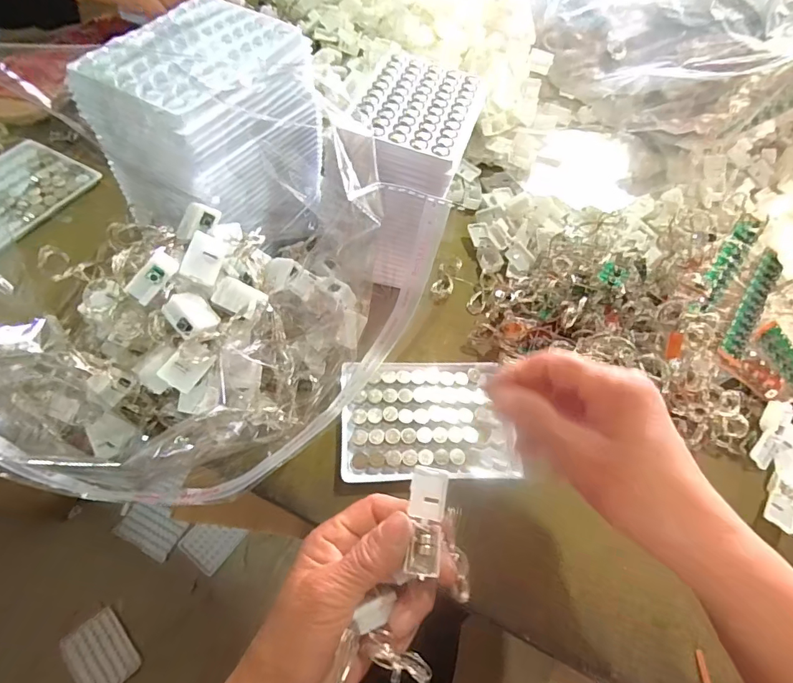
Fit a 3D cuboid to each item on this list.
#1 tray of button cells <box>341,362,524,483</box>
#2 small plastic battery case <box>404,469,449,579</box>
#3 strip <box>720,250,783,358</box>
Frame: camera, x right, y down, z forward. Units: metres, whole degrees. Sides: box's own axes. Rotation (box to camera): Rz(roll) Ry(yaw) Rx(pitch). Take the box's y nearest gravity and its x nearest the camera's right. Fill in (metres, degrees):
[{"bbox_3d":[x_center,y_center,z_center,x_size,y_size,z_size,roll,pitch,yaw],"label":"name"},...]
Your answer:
[{"bbox_3d":[0.023,0.057,0.347,0.124,0.012,0.089,-1,63,-5],"label":"tray of button cells"},{"bbox_3d":[0.017,0.097,0.252,0.020,0.010,0.055,6,69,-1],"label":"small plastic battery case"},{"bbox_3d":[0.290,-0.031,0.376,0.020,0.005,0.119,34,66,13],"label":"strip"}]

